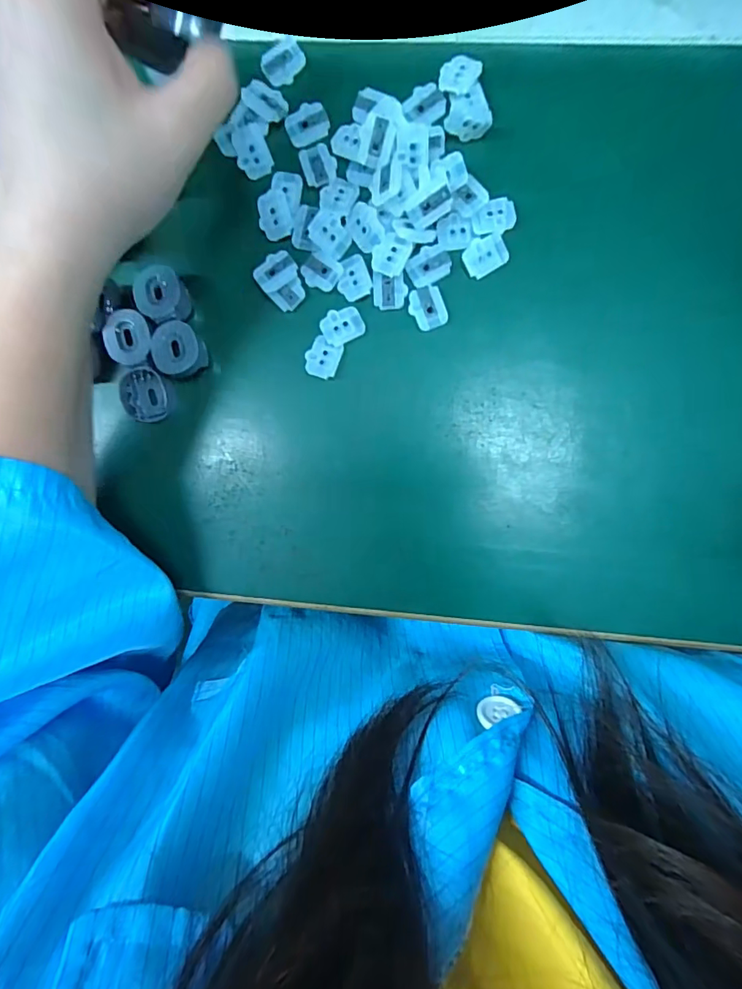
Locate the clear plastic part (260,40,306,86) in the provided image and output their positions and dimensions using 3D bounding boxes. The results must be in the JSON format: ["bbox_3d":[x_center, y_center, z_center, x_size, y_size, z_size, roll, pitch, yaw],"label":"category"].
[{"bbox_3d":[-0.046,-0.226,0.252,0.018,0.004,0.023,45,95,2],"label":"clear plastic part"}]

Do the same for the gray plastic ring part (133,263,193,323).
[{"bbox_3d":[-0.110,-0.106,0.258,0.029,0.015,0.025,45,95,2],"label":"gray plastic ring part"}]

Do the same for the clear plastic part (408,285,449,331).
[{"bbox_3d":[0.029,-0.097,0.248,0.017,0.004,0.022,-24,90,5],"label":"clear plastic part"}]

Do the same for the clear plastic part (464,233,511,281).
[{"bbox_3d":[0.059,-0.123,0.247,0.022,0.005,0.016,-30,89,5],"label":"clear plastic part"}]

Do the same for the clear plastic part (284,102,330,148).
[{"bbox_3d":[-0.033,-0.193,0.249,0.022,0.004,0.019,-21,90,5],"label":"clear plastic part"}]

